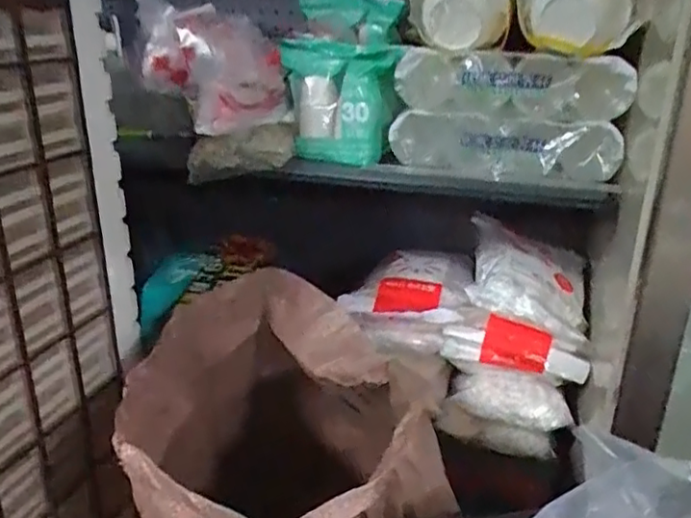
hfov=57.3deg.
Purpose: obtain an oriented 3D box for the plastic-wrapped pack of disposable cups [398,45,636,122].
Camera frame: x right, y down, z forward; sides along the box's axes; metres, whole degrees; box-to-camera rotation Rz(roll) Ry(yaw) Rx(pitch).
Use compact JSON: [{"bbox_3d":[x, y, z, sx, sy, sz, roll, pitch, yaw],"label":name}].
[{"bbox_3d":[0.198,-0.211,0.764,0.277,0.072,0.055,6,24,17],"label":"plastic-wrapped pack of disposable cups"}]

